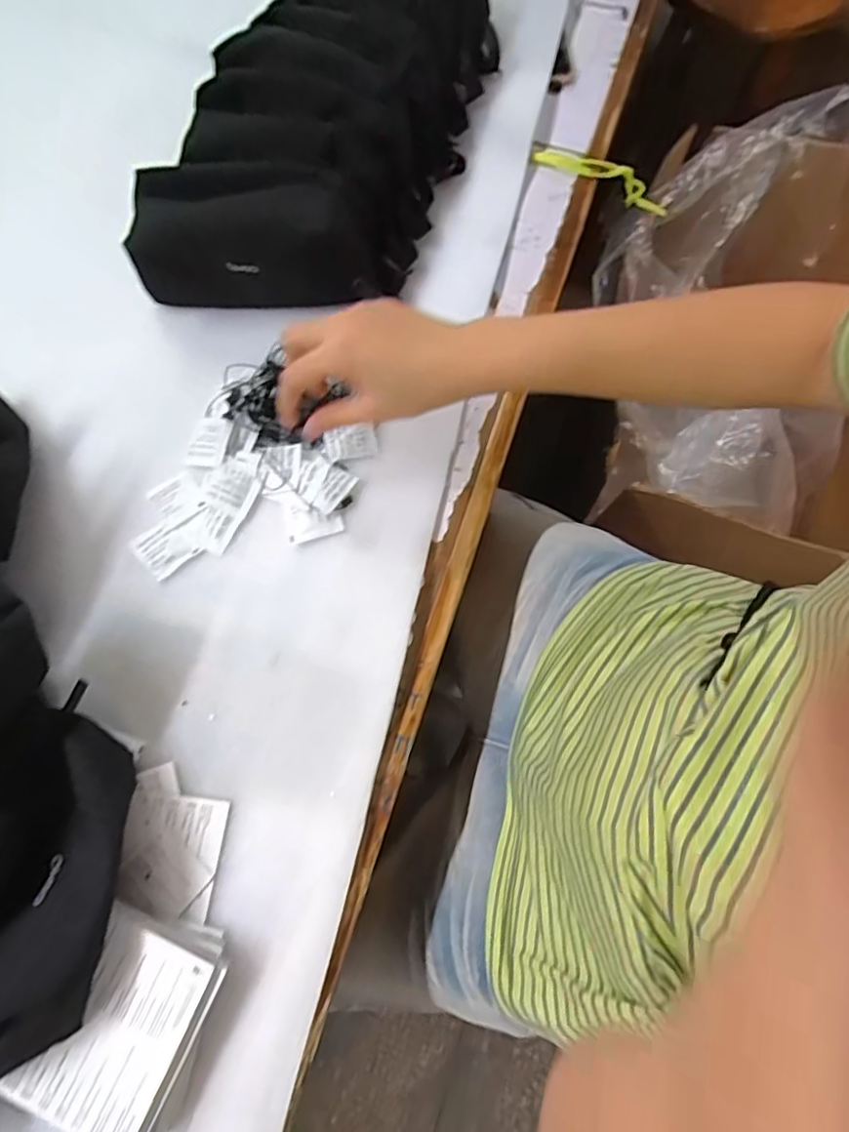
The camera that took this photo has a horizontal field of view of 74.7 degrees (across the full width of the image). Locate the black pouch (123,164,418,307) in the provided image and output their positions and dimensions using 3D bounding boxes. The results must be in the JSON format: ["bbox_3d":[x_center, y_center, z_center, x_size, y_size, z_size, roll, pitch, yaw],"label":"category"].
[{"bbox_3d":[-0.124,-0.262,0.453,0.224,0.094,0.081,-1,73,-1],"label":"black pouch"}]

